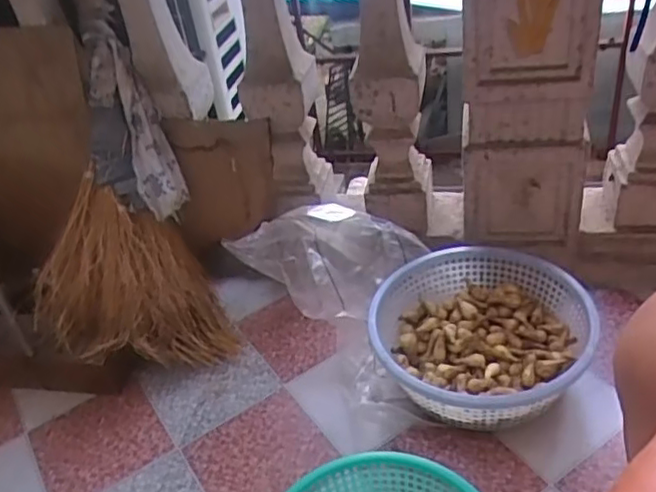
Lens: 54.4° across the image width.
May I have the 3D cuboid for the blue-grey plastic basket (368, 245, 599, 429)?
[{"bbox_3d":[0.223,0.140,0.962,0.304,0.115,0.308,3,39,14],"label":"blue-grey plastic basket"}]

